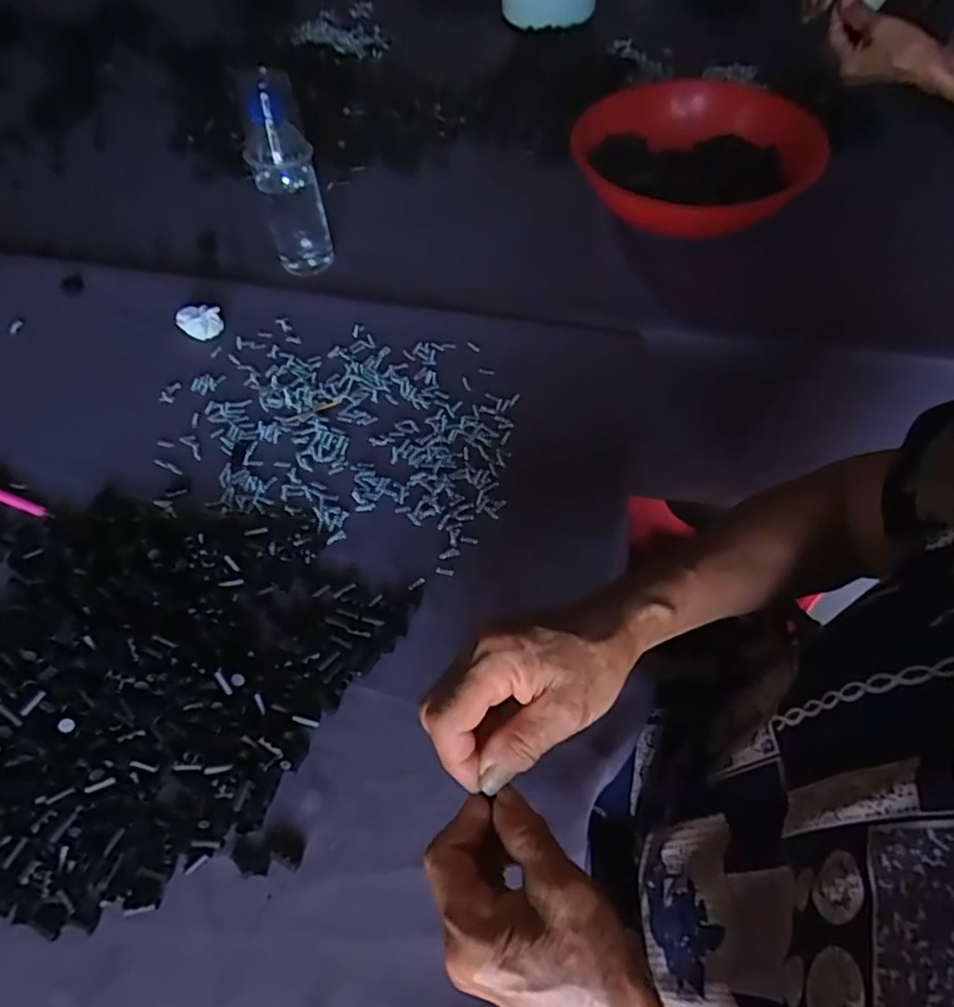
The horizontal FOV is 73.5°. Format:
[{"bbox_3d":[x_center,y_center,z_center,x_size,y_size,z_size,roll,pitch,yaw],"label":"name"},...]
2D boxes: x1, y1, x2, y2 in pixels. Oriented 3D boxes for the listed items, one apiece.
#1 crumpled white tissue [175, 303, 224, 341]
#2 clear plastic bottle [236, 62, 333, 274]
[{"bbox_3d":[-0.266,-0.174,0.617,0.039,0.022,0.031,-26,59,-14],"label":"crumpled white tissue"},{"bbox_3d":[-0.190,-0.328,0.633,0.059,0.172,0.065,-9,57,-3],"label":"clear plastic bottle"}]

